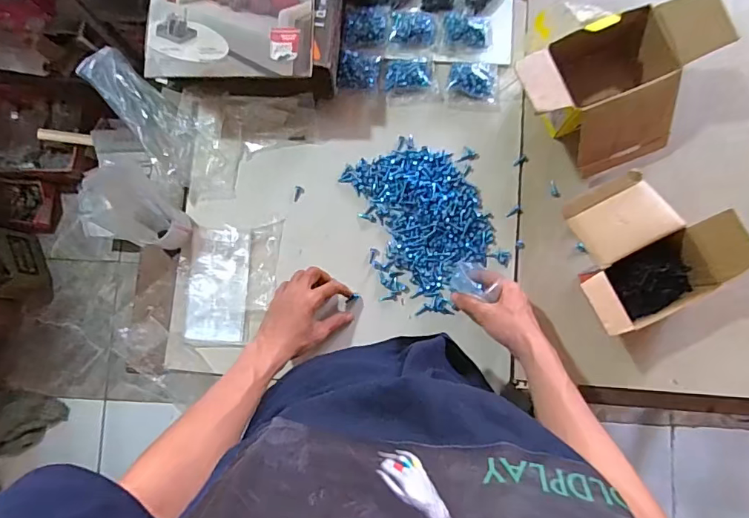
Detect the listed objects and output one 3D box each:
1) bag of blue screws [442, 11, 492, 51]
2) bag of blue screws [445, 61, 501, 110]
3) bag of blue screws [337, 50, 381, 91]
[{"bbox_3d":[0.135,-0.330,0.695,0.070,0.017,0.054,5,84,3],"label":"bag of blue screws"},{"bbox_3d":[0.144,-0.254,0.694,0.077,0.026,0.065,6,84,3],"label":"bag of blue screws"},{"bbox_3d":[-0.021,-0.269,0.692,0.056,0.012,0.053,8,84,3],"label":"bag of blue screws"}]

